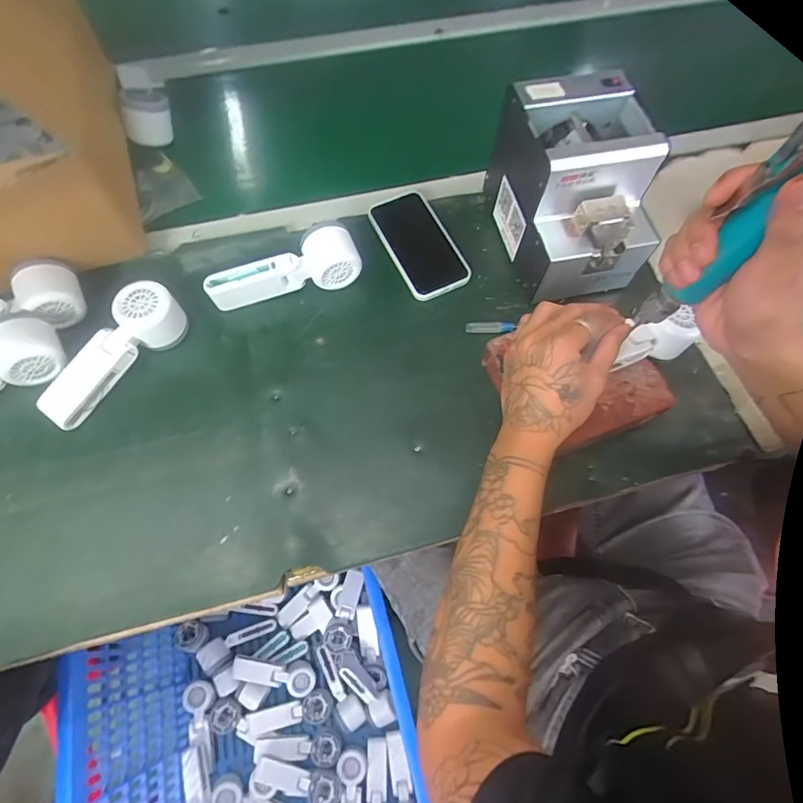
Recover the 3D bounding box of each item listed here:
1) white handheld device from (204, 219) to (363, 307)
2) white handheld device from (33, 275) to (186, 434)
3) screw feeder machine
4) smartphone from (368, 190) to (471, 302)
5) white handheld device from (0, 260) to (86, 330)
[{"bbox_3d":[-0.132,-0.153,0.534,0.169,0.048,0.063,-11,67,-6],"label":"white handheld device"},{"bbox_3d":[-0.294,-0.048,0.481,0.054,0.049,0.163,32,69,12],"label":"white handheld device"},{"bbox_3d":[0.195,-0.233,0.525,0.144,0.141,0.179,-8,66,-5],"label":"screw feeder machine"},{"bbox_3d":[0.021,-0.194,0.572,0.078,0.015,0.148,-22,68,-11],"label":"smartphone"},{"bbox_3d":[-0.421,-0.092,0.493,0.163,0.050,0.059,-20,68,-10],"label":"white handheld device"}]

